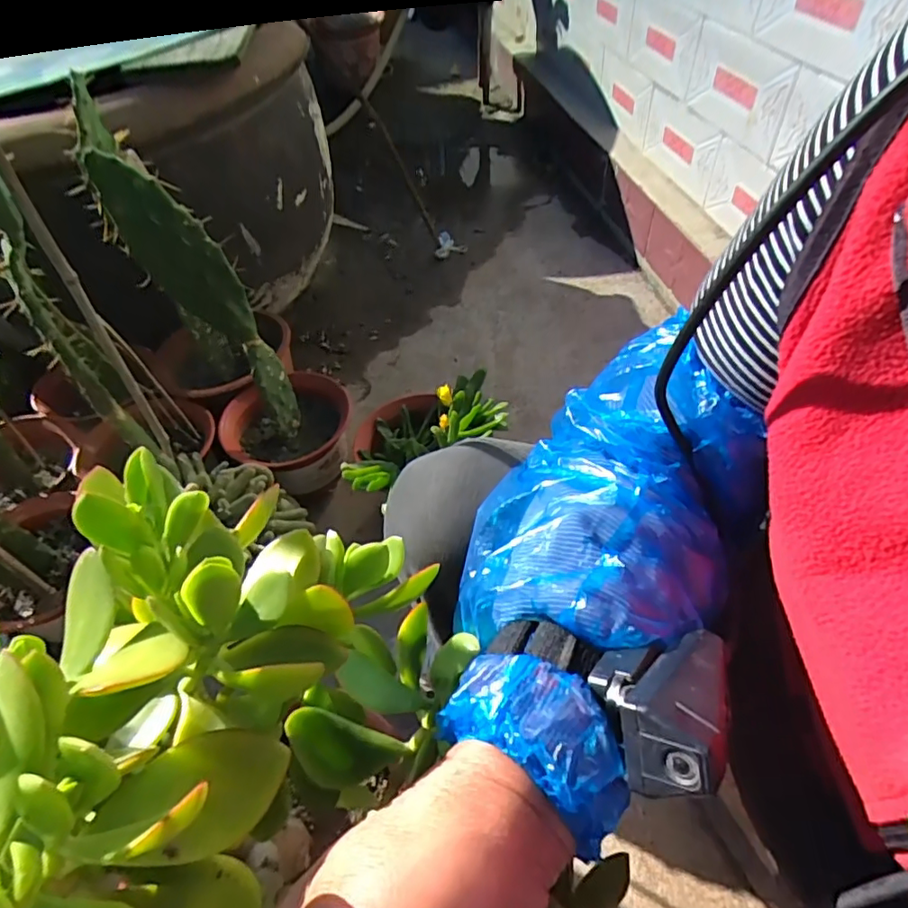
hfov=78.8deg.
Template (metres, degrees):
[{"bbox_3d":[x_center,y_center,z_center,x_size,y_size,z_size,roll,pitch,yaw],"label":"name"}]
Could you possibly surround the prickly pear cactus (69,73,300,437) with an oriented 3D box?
[{"bbox_3d":[-0.296,-0.190,0.666,0.103,0.438,0.052,-4,50,-1],"label":"prickly pear cactus"}]

